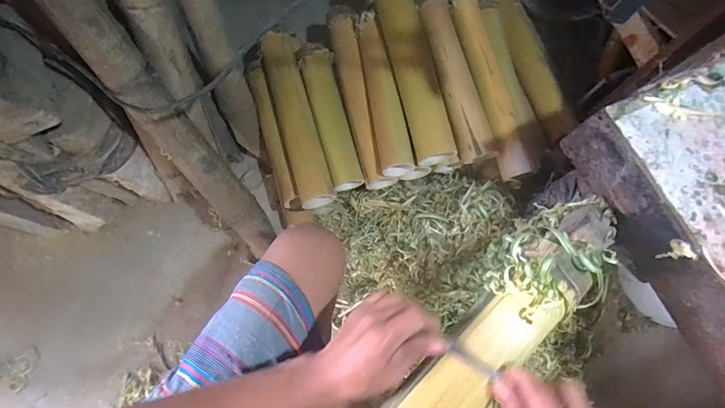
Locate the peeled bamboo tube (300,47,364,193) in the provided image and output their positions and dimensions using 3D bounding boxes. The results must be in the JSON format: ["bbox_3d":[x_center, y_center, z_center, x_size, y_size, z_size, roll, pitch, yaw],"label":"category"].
[{"bbox_3d":[-0.071,-0.190,0.828,0.076,0.068,0.318,-13,74,-7],"label":"peeled bamboo tube"}]

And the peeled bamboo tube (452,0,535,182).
[{"bbox_3d":[0.266,-0.251,0.779,0.073,0.063,0.405,-12,74,-7],"label":"peeled bamboo tube"}]

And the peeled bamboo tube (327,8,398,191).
[{"bbox_3d":[-0.014,-0.245,0.837,0.066,0.082,0.426,-12,74,-7],"label":"peeled bamboo tube"}]

